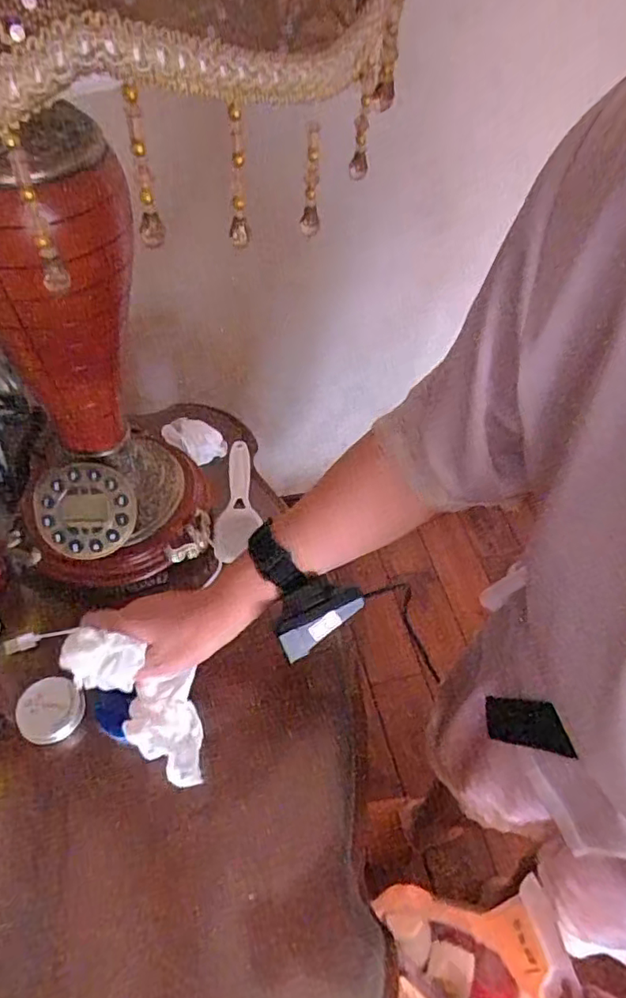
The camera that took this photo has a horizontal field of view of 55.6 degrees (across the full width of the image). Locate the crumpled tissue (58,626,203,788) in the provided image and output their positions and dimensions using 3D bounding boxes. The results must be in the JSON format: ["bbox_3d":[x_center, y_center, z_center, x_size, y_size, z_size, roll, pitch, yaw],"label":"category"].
[{"bbox_3d":[-0.133,0.155,0.471,0.144,0.045,0.061,47,59,-3],"label":"crumpled tissue"}]

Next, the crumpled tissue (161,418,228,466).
[{"bbox_3d":[-0.141,-0.072,0.712,0.063,0.038,0.058,26,55,16],"label":"crumpled tissue"}]

